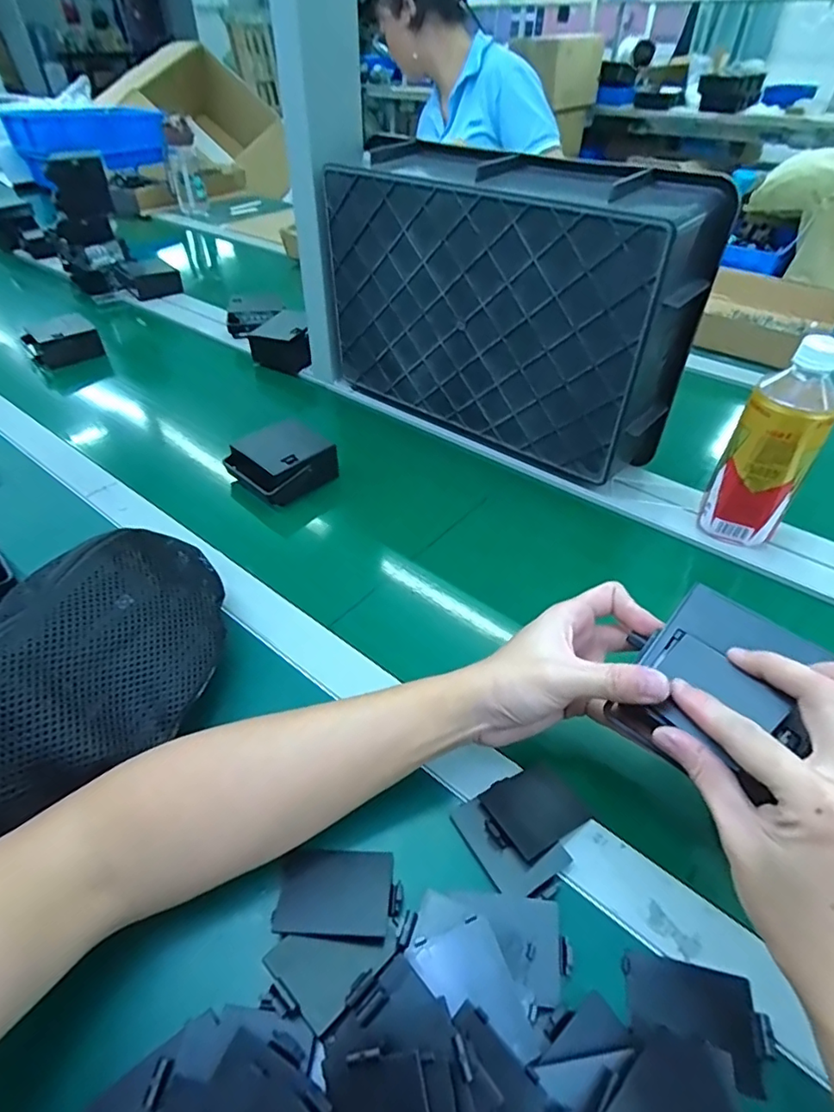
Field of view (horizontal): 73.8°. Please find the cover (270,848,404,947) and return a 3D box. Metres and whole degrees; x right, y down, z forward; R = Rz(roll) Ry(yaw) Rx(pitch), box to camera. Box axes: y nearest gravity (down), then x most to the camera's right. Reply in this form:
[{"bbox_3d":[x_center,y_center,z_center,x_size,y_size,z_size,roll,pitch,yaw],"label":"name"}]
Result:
[{"bbox_3d":[-0.043,0.187,0.309,0.067,0.005,0.045,2,44,2],"label":"cover"}]

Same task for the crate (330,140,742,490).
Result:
[{"bbox_3d":[0.073,-0.265,0.600,0.412,0.252,0.097,29,51,27],"label":"crate"}]

